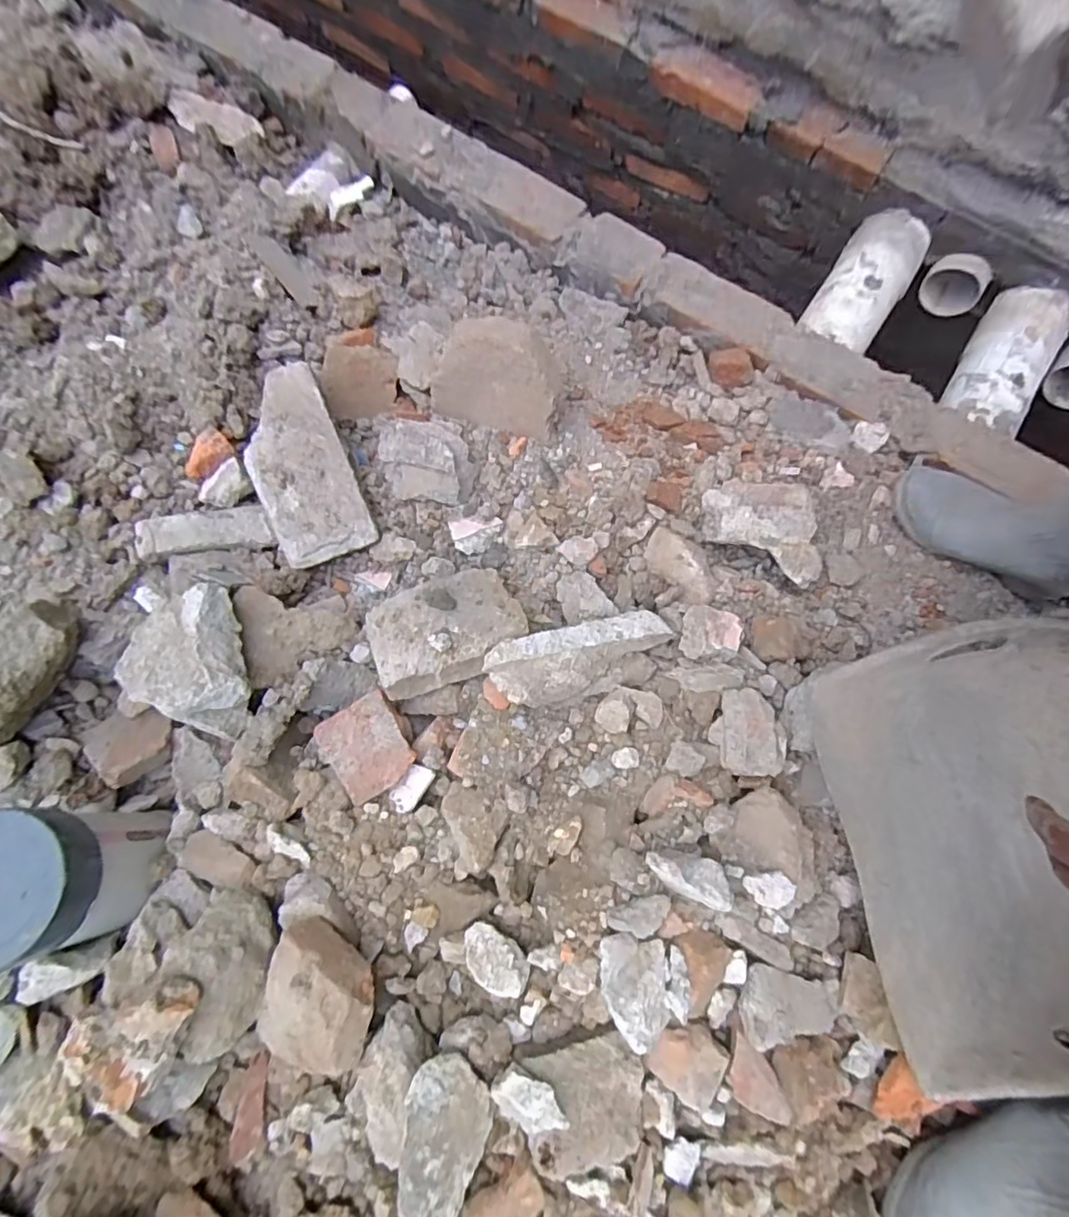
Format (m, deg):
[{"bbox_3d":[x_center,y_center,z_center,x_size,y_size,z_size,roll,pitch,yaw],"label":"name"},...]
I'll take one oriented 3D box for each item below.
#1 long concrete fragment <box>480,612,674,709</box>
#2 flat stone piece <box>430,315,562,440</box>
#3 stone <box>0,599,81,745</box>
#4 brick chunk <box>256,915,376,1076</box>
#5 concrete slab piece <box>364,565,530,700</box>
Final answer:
[{"bbox_3d":[0.047,0.054,0.627,0.189,0.054,0.068,-13,74,-7],"label":"long concrete fragment"},{"bbox_3d":[-0.046,-0.268,0.680,0.145,0.121,0.031,14,48,3],"label":"flat stone piece"},{"bbox_3d":[-0.493,0.059,0.543,0.063,0.077,0.148,22,73,4],"label":"stone"},{"bbox_3d":[-0.184,0.339,0.500,0.108,0.049,0.108,20,100,30],"label":"brick chunk"},{"bbox_3d":[-0.100,0.018,0.643,0.159,0.048,0.116,-23,73,-10],"label":"concrete slab piece"}]

